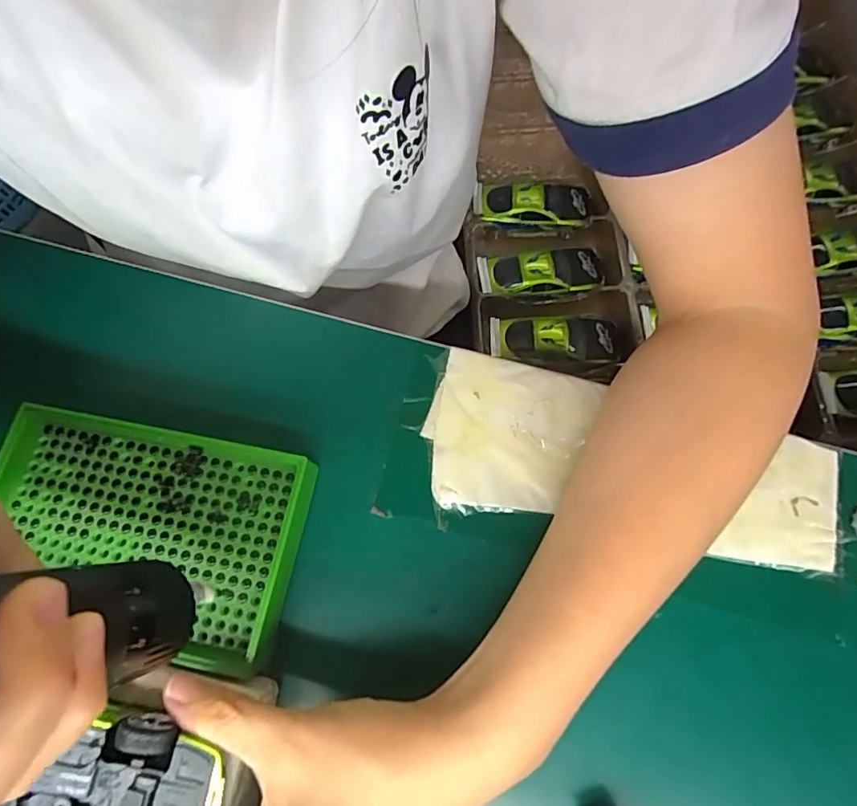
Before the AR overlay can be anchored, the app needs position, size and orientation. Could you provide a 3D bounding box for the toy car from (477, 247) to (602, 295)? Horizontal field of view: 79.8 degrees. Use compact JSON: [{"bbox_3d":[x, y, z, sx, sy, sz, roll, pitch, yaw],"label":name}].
[{"bbox_3d":[0.115,-0.132,0.519,0.127,0.031,0.043,-7,73,-1],"label":"toy car"}]

